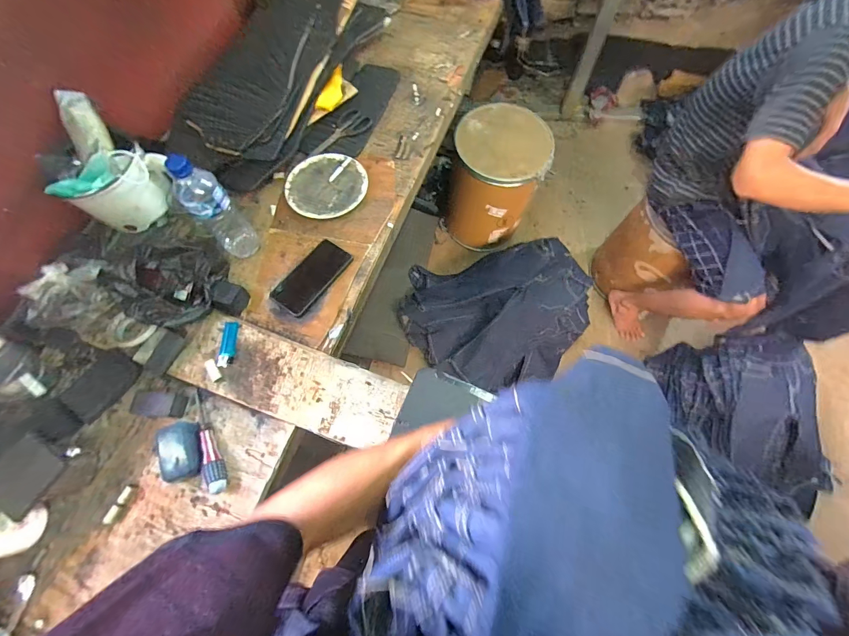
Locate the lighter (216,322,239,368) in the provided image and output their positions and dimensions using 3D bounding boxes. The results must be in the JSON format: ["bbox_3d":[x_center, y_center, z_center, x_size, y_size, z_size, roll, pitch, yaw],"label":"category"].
[{"bbox_3d":[-0.342,0.046,0.625,0.025,0.009,0.082,-1,69,0],"label":"lighter"}]

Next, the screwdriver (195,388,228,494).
[{"bbox_3d":[-0.352,0.193,0.578,0.026,0.029,0.175,-25,71,-8],"label":"screwdriver"}]

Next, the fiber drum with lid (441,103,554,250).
[{"bbox_3d":[0.281,-0.564,1.509,0.367,0.485,0.346,0,69,1],"label":"fiber drum with lid"}]

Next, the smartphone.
[{"bbox_3d":[-0.218,-0.081,0.696,0.075,0.007,0.160,37,74,4],"label":"smartphone"}]

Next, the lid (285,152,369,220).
[{"bbox_3d":[-0.214,-0.288,0.773,0.169,0.014,0.163,0,69,1],"label":"lid"}]

